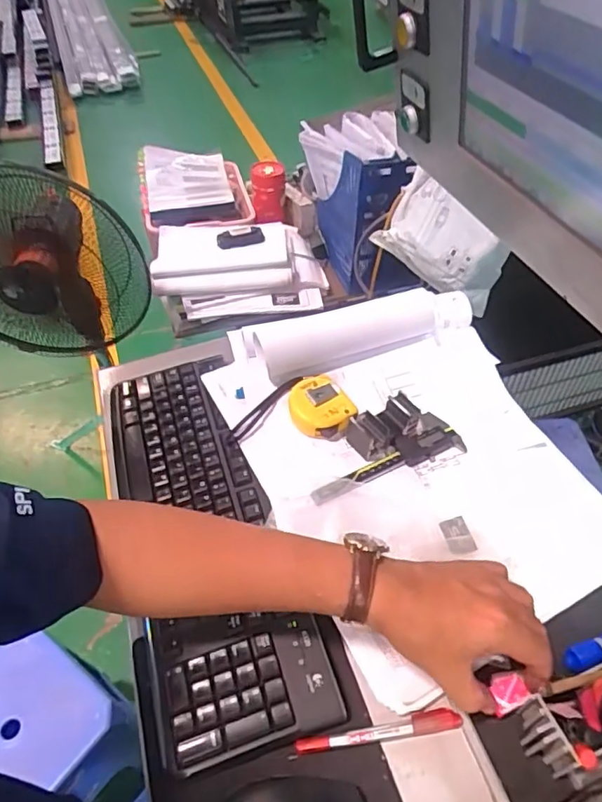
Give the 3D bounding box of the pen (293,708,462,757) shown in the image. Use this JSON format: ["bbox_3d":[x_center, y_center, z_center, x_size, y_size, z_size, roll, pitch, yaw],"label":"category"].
[{"bbox_3d":[0.062,0.261,0.446,0.131,0.008,0.015,-7,48,-5],"label":"pen"}]

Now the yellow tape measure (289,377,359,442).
[{"bbox_3d":[0.021,0.008,0.630,0.064,0.030,0.074,-24,52,-19],"label":"yellow tape measure"}]

